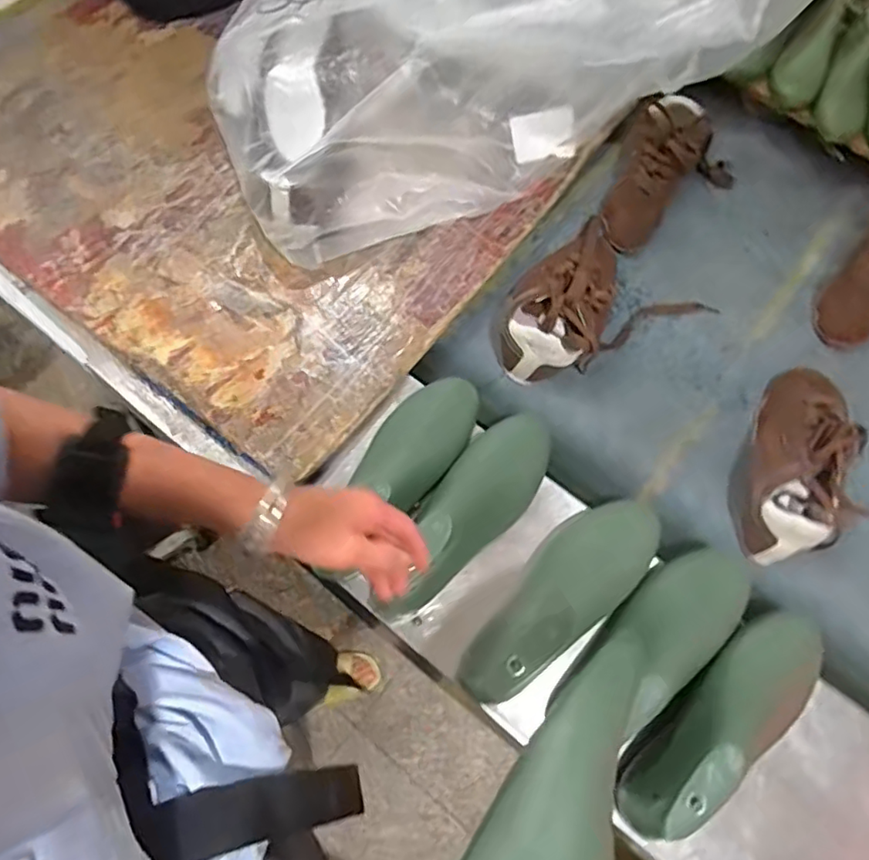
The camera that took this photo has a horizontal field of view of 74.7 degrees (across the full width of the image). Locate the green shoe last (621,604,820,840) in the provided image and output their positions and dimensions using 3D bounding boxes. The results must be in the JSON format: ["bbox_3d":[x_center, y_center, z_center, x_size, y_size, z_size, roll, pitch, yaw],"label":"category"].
[{"bbox_3d":[0.277,0.267,0.529,0.264,0.094,0.093,-30,73,-14],"label":"green shoe last"}]

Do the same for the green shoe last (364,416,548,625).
[{"bbox_3d":[0.042,0.079,0.591,0.085,0.077,0.259,36,68,10],"label":"green shoe last"}]

